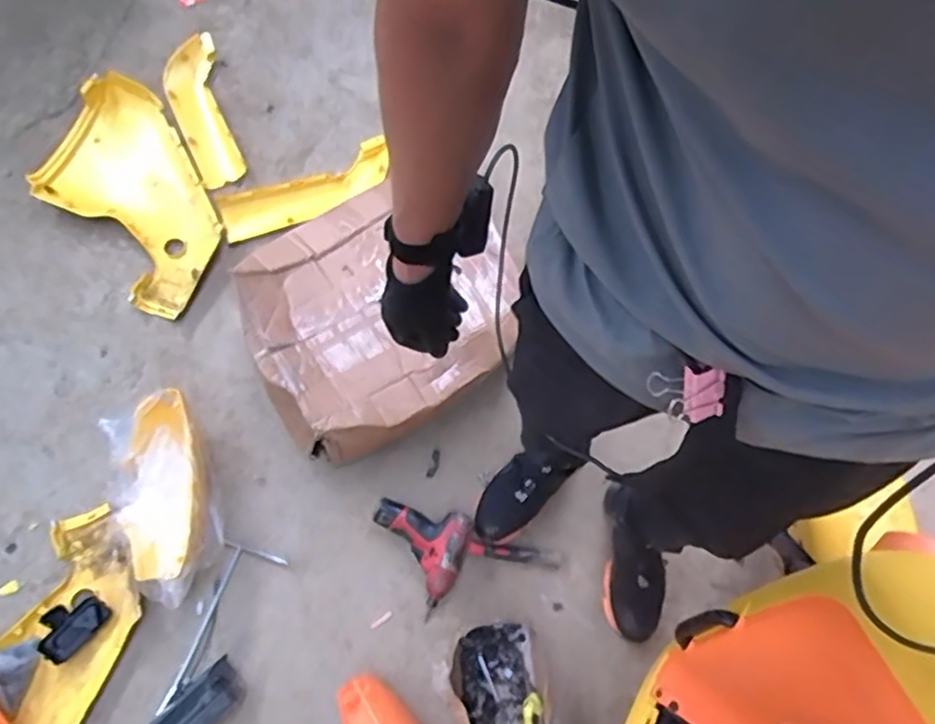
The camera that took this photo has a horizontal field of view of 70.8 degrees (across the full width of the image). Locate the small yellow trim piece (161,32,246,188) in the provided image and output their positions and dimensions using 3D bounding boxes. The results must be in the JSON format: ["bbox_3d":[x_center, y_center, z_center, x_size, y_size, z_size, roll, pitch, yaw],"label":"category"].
[{"bbox_3d":[-0.613,-0.578,1.503,0.125,0.032,0.408,-16,70,-9],"label":"small yellow trim piece"}]

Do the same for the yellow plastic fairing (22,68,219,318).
[{"bbox_3d":[-0.733,-0.360,1.418,0.316,0.062,0.587,-28,72,-14],"label":"yellow plastic fairing"}]

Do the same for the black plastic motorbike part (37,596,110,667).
[{"bbox_3d":[-0.660,0.435,1.091,0.077,0.028,0.102,39,71,12],"label":"black plastic motorbike part"}]

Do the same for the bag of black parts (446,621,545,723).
[{"bbox_3d":[0.047,0.531,1.067,0.158,0.099,0.205,-3,68,-4],"label":"bag of black parts"}]

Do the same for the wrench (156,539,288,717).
[{"bbox_3d":[-0.419,0.455,1.118,0.112,0.034,0.279,16,68,4],"label":"wrench"}]

